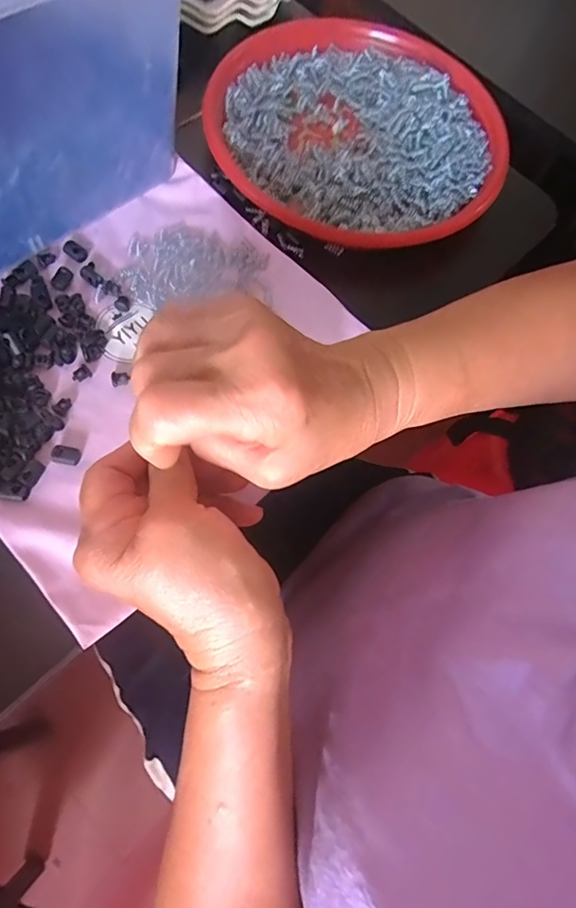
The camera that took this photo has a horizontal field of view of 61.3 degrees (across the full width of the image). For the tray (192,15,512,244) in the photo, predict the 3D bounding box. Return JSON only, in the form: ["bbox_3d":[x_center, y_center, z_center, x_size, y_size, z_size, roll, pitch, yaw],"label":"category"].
[{"bbox_3d":[0.056,-0.257,0.388,0.229,0.032,0.220,28,69,4],"label":"tray"}]

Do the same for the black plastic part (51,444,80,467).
[{"bbox_3d":[-0.132,0.000,0.290,0.015,0.007,0.012,9,69,-3],"label":"black plastic part"}]

